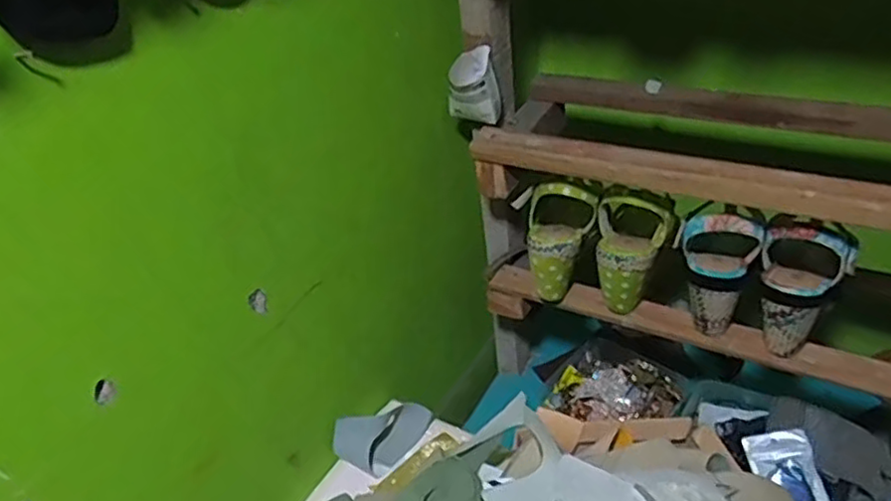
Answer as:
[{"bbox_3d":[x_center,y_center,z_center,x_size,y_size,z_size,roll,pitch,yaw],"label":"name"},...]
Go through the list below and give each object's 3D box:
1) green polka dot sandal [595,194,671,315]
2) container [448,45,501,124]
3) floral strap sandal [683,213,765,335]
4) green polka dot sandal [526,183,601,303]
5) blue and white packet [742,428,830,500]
[{"bbox_3d":[0.208,0.000,0.738,0.079,0.130,0.079,5,37,16],"label":"green polka dot sandal"},{"bbox_3d":[0.032,-0.182,0.746,0.060,0.075,0.047,-4,36,4],"label":"container"},{"bbox_3d":[0.285,0.017,0.694,0.072,0.129,0.078,11,39,24],"label":"floral strap sandal"},{"bbox_3d":[0.137,-0.013,0.775,0.076,0.144,0.084,1,36,12],"label":"green polka dot sandal"},{"bbox_3d":[0.391,0.258,0.758,0.067,0.009,0.098,-16,65,16],"label":"blue and white packet"}]

